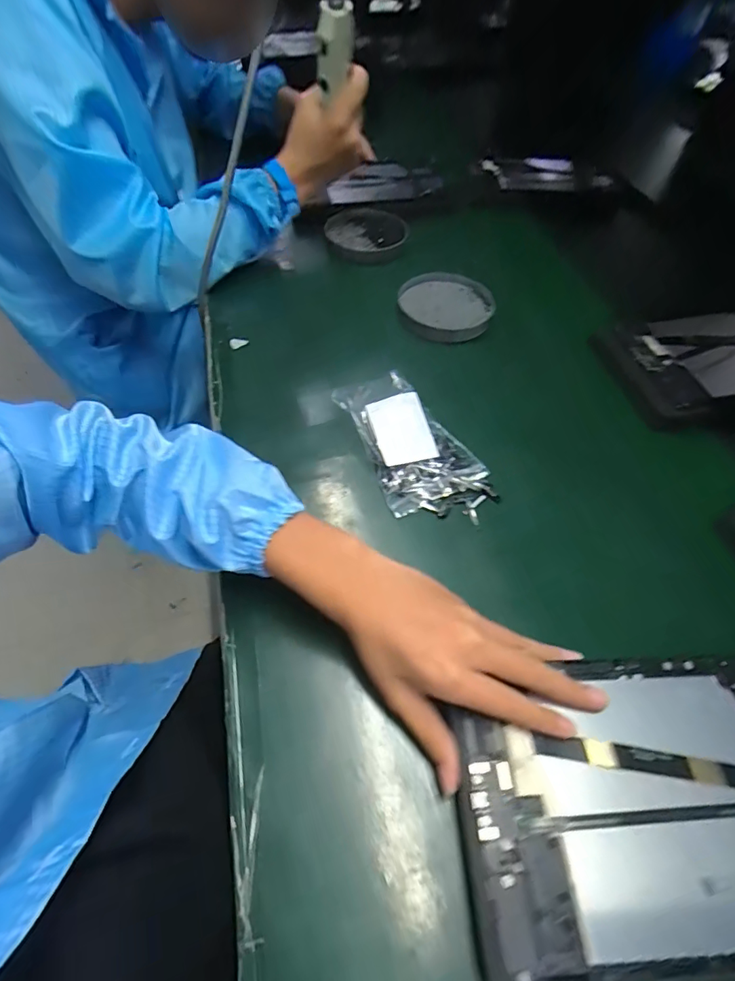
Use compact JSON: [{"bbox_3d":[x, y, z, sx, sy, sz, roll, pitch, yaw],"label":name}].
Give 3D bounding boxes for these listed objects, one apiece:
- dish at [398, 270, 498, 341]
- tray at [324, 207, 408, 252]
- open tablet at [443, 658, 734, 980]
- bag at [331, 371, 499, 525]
[{"bbox_3d":[0.098,-0.228,0.593,0.114,0.017,0.123,4,52,-6],"label":"dish"},{"bbox_3d":[-0.002,-0.375,0.703,0.113,0.033,0.113,5,52,-5],"label":"tray"},{"bbox_3d":[0.175,0.177,0.277,0.243,0.015,0.147,-3,54,-3],"label":"open tablet"},{"bbox_3d":[0.043,-0.043,0.443,0.092,0.020,0.160,-22,73,-13],"label":"bag"}]

